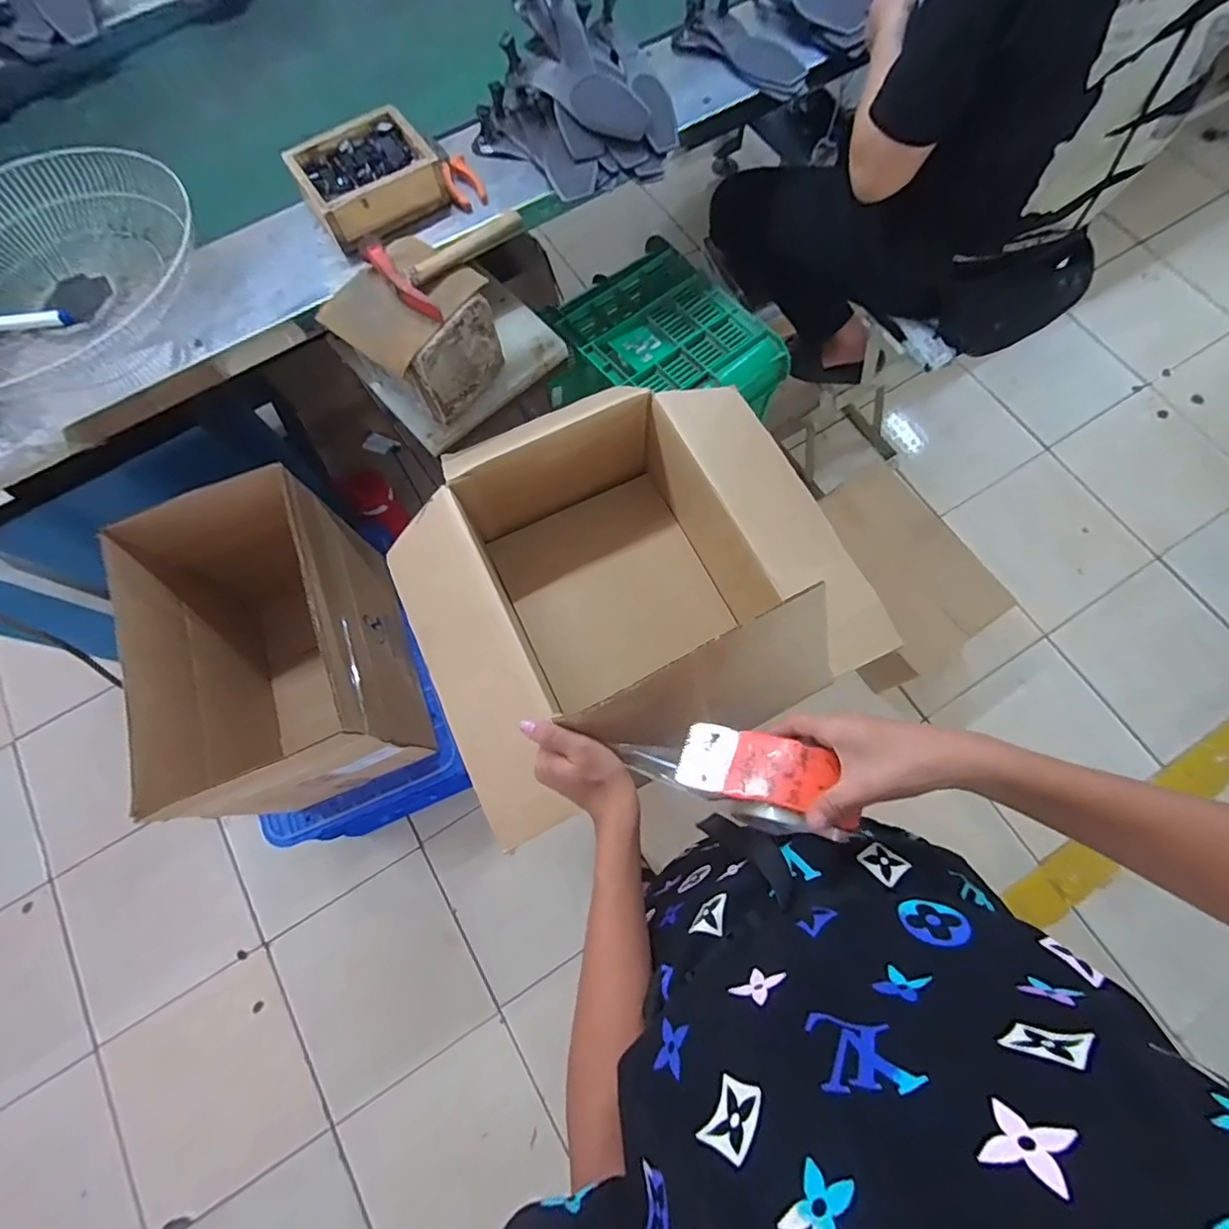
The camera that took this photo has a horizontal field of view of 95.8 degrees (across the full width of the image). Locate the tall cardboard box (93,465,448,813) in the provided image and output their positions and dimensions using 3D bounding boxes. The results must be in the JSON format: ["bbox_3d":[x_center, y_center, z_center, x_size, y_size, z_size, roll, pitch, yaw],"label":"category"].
[{"bbox_3d":[-0.569,0.047,0.976,0.300,0.368,0.533,-20,73,-5],"label":"tall cardboard box"}]

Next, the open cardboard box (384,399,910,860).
[{"bbox_3d":[0.006,-0.059,0.749,0.550,0.427,0.485,-25,76,-6],"label":"open cardboard box"}]

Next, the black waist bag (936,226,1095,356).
[{"bbox_3d":[0.649,-0.505,0.890,0.233,0.121,0.102,-18,73,-4],"label":"black waist bag"}]

